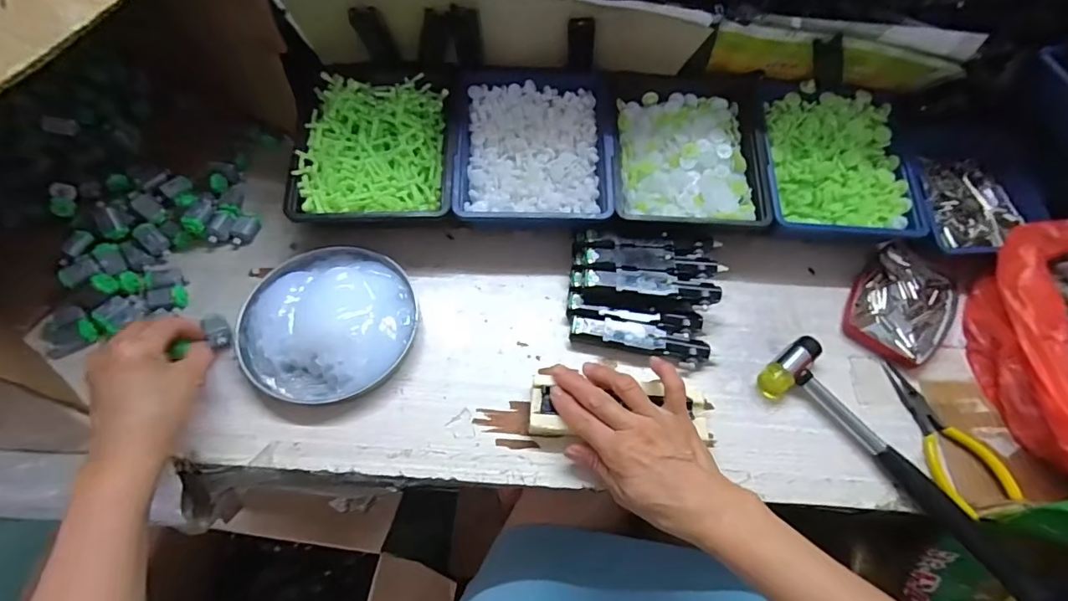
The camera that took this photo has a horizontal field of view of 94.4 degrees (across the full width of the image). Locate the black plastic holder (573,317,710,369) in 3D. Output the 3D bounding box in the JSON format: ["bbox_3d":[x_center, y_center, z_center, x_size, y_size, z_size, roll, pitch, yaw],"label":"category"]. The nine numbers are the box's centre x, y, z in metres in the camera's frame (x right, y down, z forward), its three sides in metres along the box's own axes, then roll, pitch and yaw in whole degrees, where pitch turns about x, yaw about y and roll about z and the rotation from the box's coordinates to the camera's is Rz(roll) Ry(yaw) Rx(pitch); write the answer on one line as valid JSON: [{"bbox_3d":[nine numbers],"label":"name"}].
[{"bbox_3d":[0.092,0.035,0.432,0.119,0.020,0.027,12,62,3],"label":"black plastic holder"}]

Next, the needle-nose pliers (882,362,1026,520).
[{"bbox_3d":[0.335,0.107,0.407,0.054,0.011,0.124,-16,64,-12],"label":"needle-nose pliers"}]

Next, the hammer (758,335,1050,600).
[{"bbox_3d":[0.293,0.134,0.390,0.060,0.022,0.246,-36,70,-20],"label":"hammer"}]

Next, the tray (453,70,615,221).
[{"bbox_3d":[0.001,-0.149,0.469,0.148,0.037,0.158,2,62,-2],"label":"tray"}]

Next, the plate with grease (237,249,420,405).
[{"bbox_3d":[-0.177,0.014,0.425,0.145,0.028,0.139,2,62,-3],"label":"plate with grease"}]

